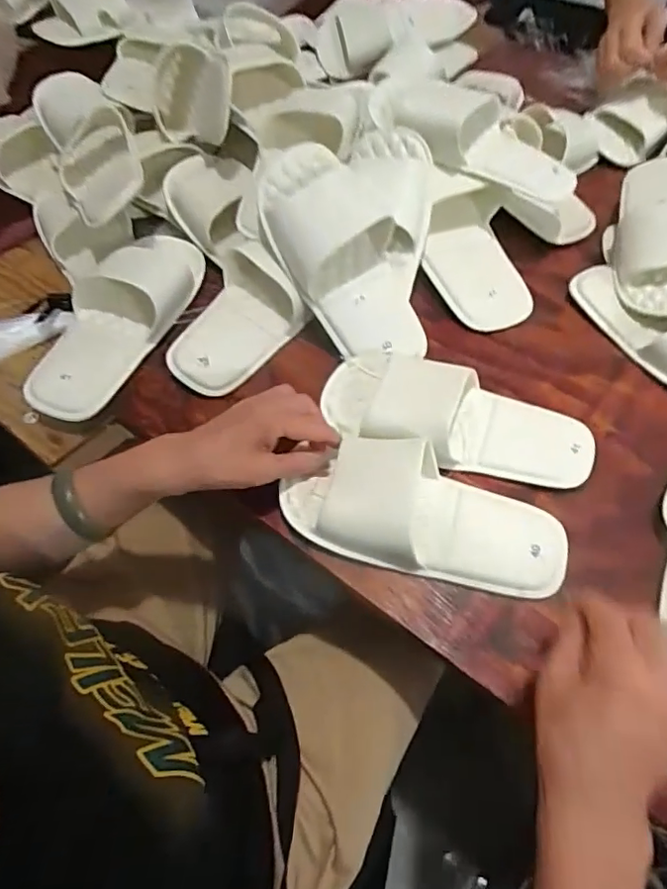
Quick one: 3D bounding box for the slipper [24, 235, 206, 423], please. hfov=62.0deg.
[{"bbox_3d":[-0.220,-0.131,0.547,0.100,0.056,0.225,26,61,15],"label":"slipper"}]

